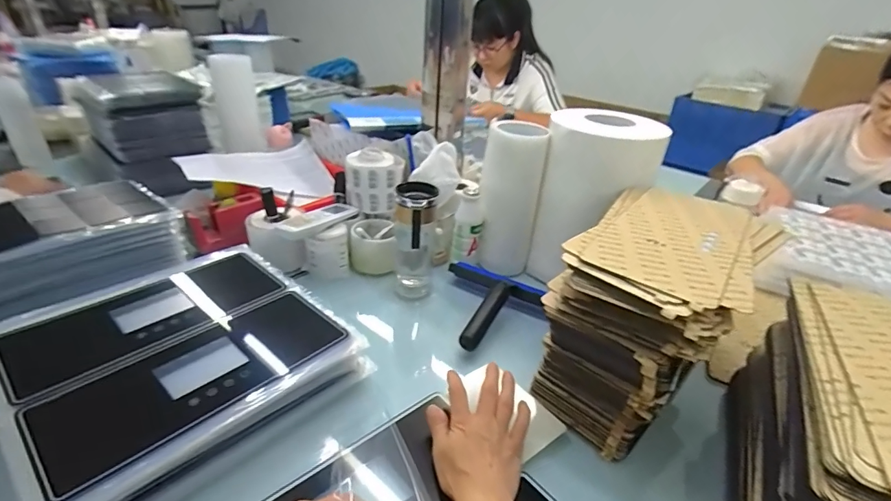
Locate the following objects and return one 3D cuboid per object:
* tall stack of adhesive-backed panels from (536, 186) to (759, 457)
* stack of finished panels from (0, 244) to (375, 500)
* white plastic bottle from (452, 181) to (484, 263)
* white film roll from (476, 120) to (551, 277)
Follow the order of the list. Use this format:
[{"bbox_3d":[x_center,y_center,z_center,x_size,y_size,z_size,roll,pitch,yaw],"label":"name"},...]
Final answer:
[{"bbox_3d":[0.252,0.071,0.552,0.177,0.203,0.295,24,35,30],"label":"tall stack of adhesive-backed panels"},{"bbox_3d":[-0.312,0.127,0.528,0.307,0.070,0.319,27,39,34],"label":"stack of finished panels"},{"bbox_3d":[0.039,-0.042,0.776,0.050,0.127,0.042,8,30,5],"label":"white plastic bottle"},{"bbox_3d":[0.111,-0.094,0.788,0.099,0.249,0.096,5,30,1],"label":"white film roll"}]

